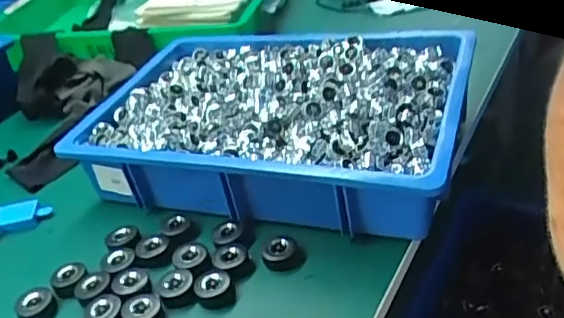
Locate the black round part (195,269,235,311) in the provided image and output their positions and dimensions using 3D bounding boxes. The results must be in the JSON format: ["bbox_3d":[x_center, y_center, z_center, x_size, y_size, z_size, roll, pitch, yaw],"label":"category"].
[{"bbox_3d":[-0.067,0.130,0.575,0.036,0.021,0.040,-18,36,-11],"label":"black round part"}]

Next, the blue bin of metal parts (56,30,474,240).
[{"bbox_3d":[-0.014,-0.050,0.755,0.468,0.111,0.334,5,38,20],"label":"blue bin of metal parts"}]

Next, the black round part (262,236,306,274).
[{"bbox_3d":[0.001,0.098,0.600,0.041,0.019,0.037,-14,36,-7],"label":"black round part"}]

